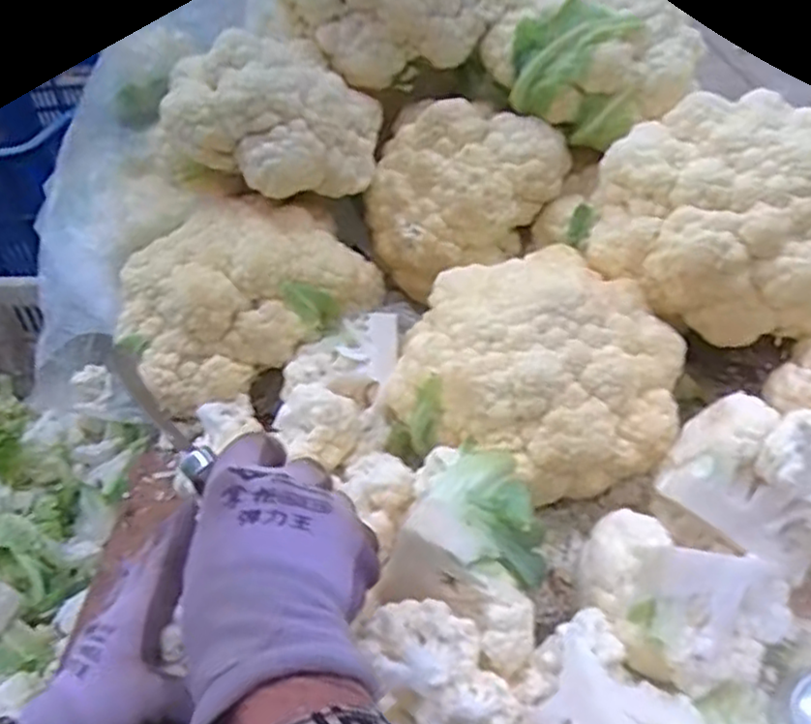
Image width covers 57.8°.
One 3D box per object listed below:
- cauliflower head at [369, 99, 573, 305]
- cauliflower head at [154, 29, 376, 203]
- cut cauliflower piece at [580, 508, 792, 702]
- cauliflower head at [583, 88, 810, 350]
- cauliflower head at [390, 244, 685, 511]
[{"bbox_3d":[0.044,-0.142,0.615,0.140,0.124,0.132,-3,41,2],"label":"cauliflower head"},{"bbox_3d":[-0.107,-0.200,0.582,0.154,0.105,0.134,-32,48,-28],"label":"cauliflower head"},{"bbox_3d":[0.145,0.120,0.381,0.105,0.066,0.079,16,45,23],"label":"cut cauliflower piece"},{"bbox_3d":[0.227,-0.096,0.487,0.190,0.115,0.140,-7,41,-2],"label":"cauliflower head"},{"bbox_3d":[0.080,-0.002,0.479,0.151,0.085,0.165,-3,41,2],"label":"cauliflower head"}]

